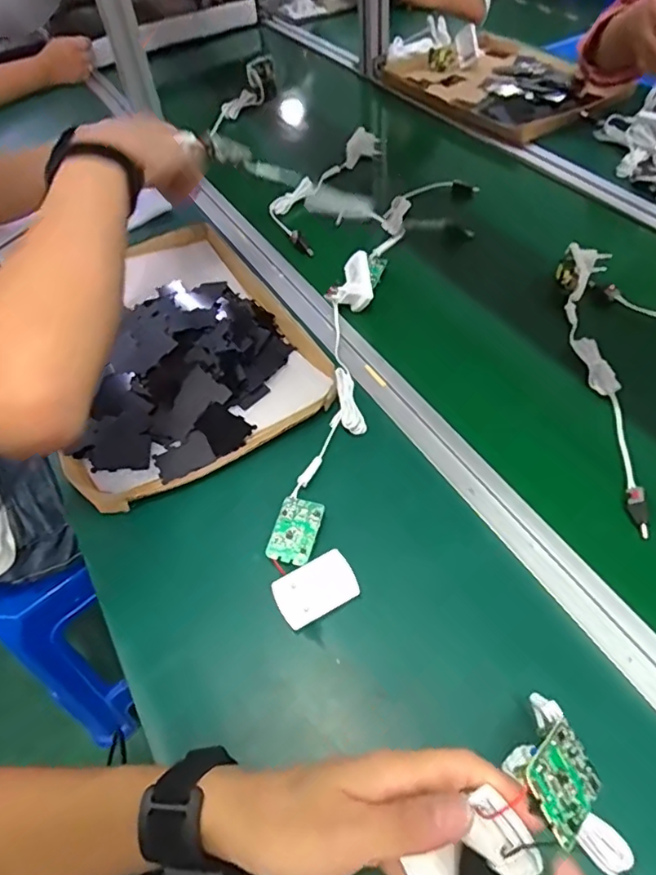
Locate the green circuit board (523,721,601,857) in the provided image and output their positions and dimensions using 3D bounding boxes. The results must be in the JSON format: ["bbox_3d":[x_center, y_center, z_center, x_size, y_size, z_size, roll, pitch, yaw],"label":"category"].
[{"bbox_3d":[0.111,0.160,0.262,0.051,0.004,0.035,-10,67,-49],"label":"green circuit board"}]

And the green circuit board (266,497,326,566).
[{"bbox_3d":[-0.026,0.076,0.454,0.036,0.006,0.053,17,64,12],"label":"green circuit board"}]

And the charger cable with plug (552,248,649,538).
[{"bbox_3d":[0.259,-0.070,0.537,0.049,0.034,0.342,6,53,10],"label":"charger cable with plug"}]

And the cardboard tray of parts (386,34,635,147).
[{"bbox_3d":[0.306,-0.623,0.983,0.330,0.035,0.404,-25,54,-14],"label":"cardboard tray of parts"}]

